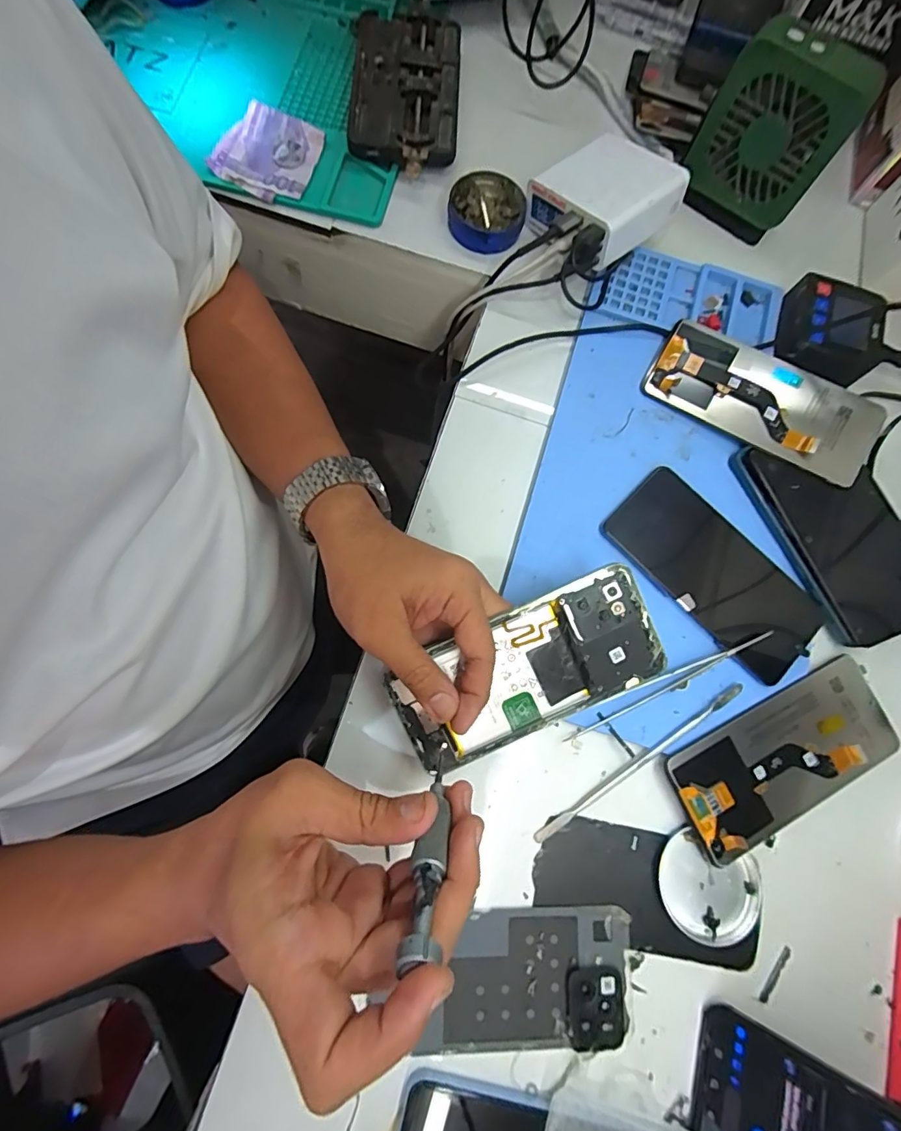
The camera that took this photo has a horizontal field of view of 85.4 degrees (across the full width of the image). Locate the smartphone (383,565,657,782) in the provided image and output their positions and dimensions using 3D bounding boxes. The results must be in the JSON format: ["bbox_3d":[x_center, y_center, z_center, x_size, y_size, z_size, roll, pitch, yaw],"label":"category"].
[{"bbox_3d":[0.046,0.064,0.296,0.161,0.004,0.073,-25,96,-1],"label":"smartphone"}]

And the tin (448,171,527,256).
[{"bbox_3d":[0.031,-0.284,0.393,0.056,0.021,0.057,1,77,-4],"label":"tin"}]

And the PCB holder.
[{"bbox_3d":[-0.037,-0.395,0.408,0.087,0.025,0.155,2,77,-4],"label":"PCB holder"}]

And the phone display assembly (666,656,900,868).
[{"bbox_3d":[0.228,0.127,0.329,0.167,0.007,0.074,-23,82,-13],"label":"phone display assembly"}]

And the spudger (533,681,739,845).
[{"bbox_3d":[0.125,0.129,0.319,0.167,0.005,0.007,-32,82,-11],"label":"spudger"}]

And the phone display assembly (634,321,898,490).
[{"bbox_3d":[0.236,-0.126,0.369,0.167,0.008,0.073,31,83,8],"label":"phone display assembly"}]

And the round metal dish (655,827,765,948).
[{"bbox_3d":[0.163,0.203,0.310,0.063,0.010,0.059,1,77,-4],"label":"round metal dish"}]

